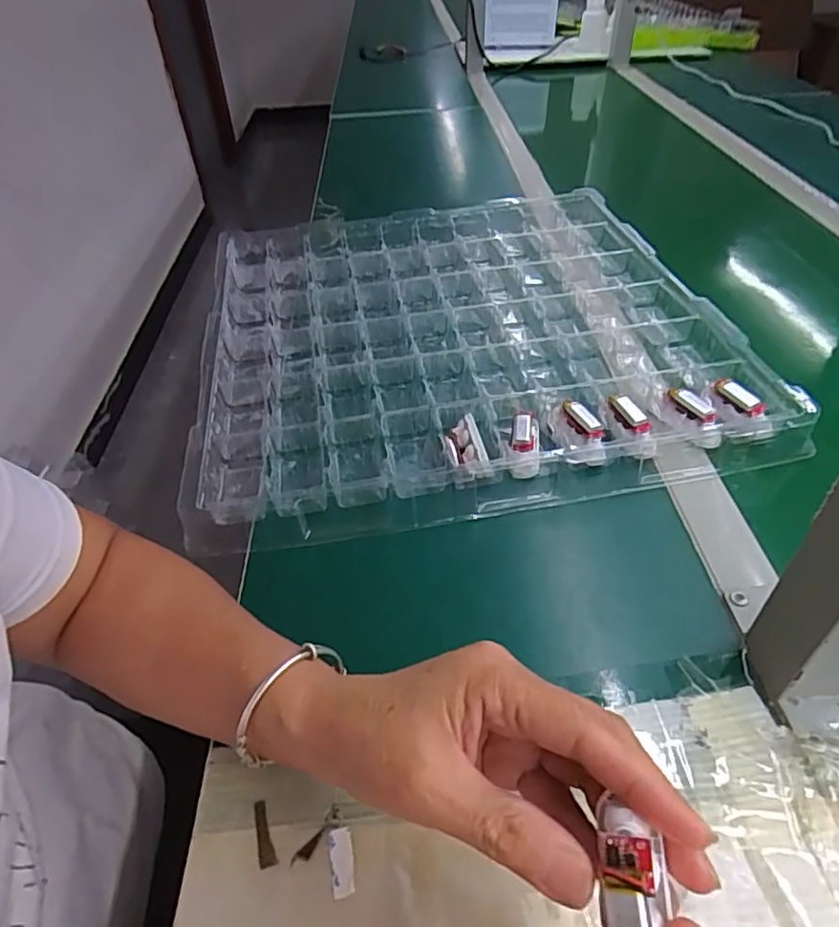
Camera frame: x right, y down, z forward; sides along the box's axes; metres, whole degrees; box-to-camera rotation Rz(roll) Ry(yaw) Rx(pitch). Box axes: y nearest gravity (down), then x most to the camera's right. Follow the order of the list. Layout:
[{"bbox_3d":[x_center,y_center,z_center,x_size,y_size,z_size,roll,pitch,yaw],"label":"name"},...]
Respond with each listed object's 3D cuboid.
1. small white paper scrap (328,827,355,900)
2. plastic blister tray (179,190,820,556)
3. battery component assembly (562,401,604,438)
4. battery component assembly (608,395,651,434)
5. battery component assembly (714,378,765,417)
[{"bbox_3d":[-0.036,0.182,0.275,0.011,0.004,0.026,-10,44,-6],"label":"small white paper scrap"},{"bbox_3d":[0.033,-0.137,0.593,0.468,0.043,0.485,-9,44,-5],"label":"plastic blister tray"},{"bbox_3d":[0.124,-0.033,0.458,0.015,0.014,0.044,-16,45,-12],"label":"battery component assembly"},{"bbox_3d":[0.159,-0.037,0.460,0.013,0.013,0.042,-17,45,-13],"label":"battery component assembly"},{"bbox_3d":[0.245,-0.051,0.464,0.016,0.014,0.040,-23,47,-19],"label":"battery component assembly"}]

